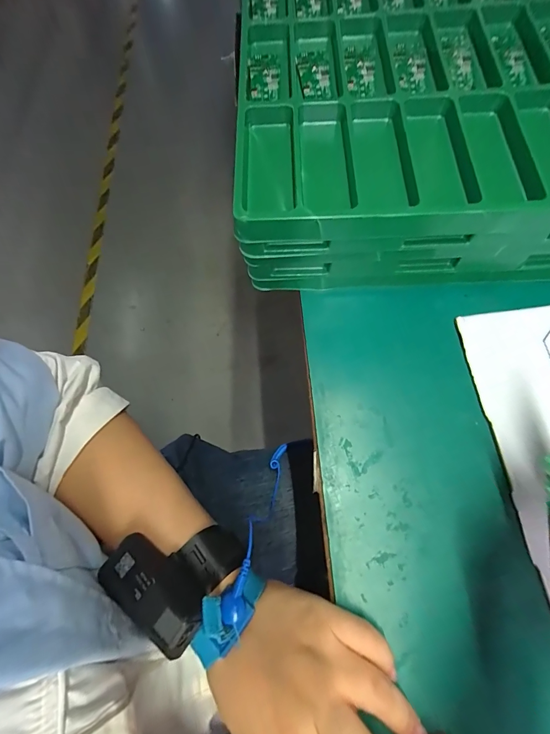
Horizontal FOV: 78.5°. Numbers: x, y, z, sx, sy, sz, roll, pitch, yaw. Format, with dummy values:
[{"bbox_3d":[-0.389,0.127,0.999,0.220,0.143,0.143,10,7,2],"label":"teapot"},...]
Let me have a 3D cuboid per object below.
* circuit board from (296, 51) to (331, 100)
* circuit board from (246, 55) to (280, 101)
[{"bbox_3d":[0.034,-0.257,0.297,0.028,0.008,0.059,-3,69,1],"label":"circuit board"},{"bbox_3d":[-0.010,-0.253,0.294,0.027,0.010,0.055,-1,69,2],"label":"circuit board"}]

